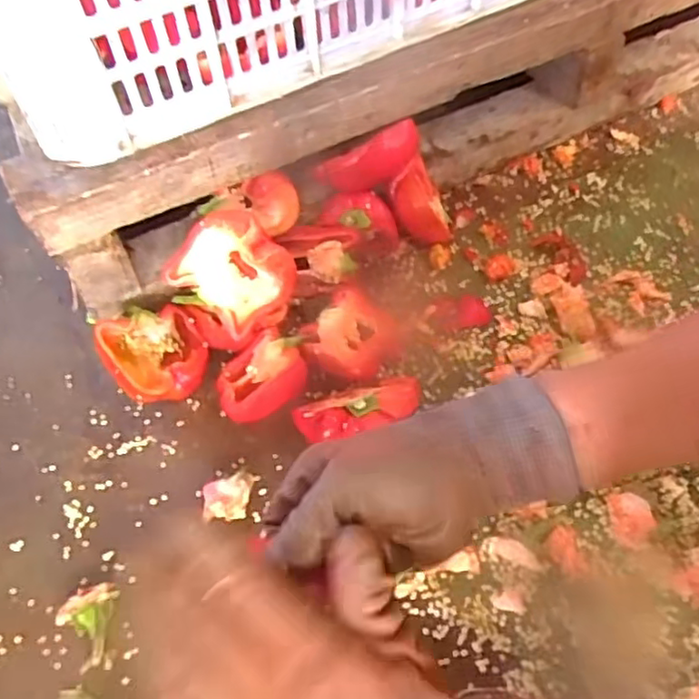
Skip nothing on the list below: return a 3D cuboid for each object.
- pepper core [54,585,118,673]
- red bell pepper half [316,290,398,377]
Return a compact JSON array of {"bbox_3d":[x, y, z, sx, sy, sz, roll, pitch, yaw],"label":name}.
[{"bbox_3d":[-0.181,0.188,0.466,0.043,0.024,0.051,-35,60,-19],"label":"pepper core"},{"bbox_3d":[0.006,-0.008,0.571,0.068,0.044,0.083,5,55,8],"label":"red bell pepper half"}]

